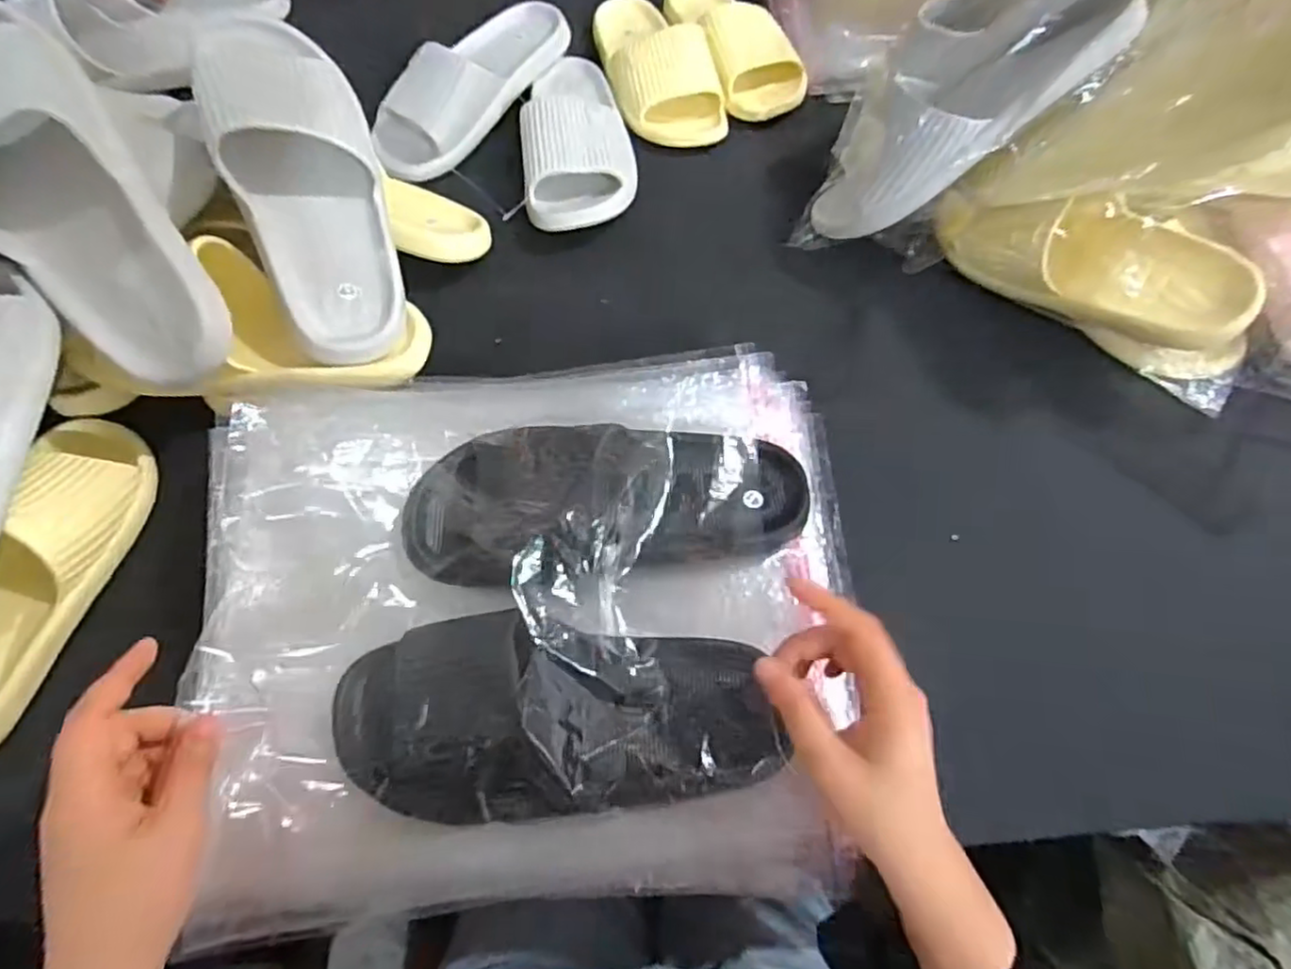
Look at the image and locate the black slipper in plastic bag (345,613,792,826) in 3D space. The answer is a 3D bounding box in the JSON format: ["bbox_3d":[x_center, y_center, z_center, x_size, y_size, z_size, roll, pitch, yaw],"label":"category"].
[{"bbox_3d":[-0.051,0.128,0.360,0.243,0.058,0.096,1,63,-2],"label":"black slipper in plastic bag"}]

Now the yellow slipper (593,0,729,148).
[{"bbox_3d":[0.005,-0.461,0.715,0.101,0.056,0.223,-17,64,-10],"label":"yellow slipper"}]

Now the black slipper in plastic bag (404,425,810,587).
[{"bbox_3d":[-0.022,0.008,0.412,0.257,0.062,0.113,-4,63,-4],"label":"black slipper in plastic bag"}]

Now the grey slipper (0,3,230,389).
[{"bbox_3d":[-0.375,-0.187,0.428,0.114,0.066,0.272,-35,101,-18],"label":"grey slipper"}]

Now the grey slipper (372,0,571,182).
[{"bbox_3d":[-0.177,-0.413,0.681,0.105,0.059,0.253,35,67,15],"label":"grey slipper"}]

